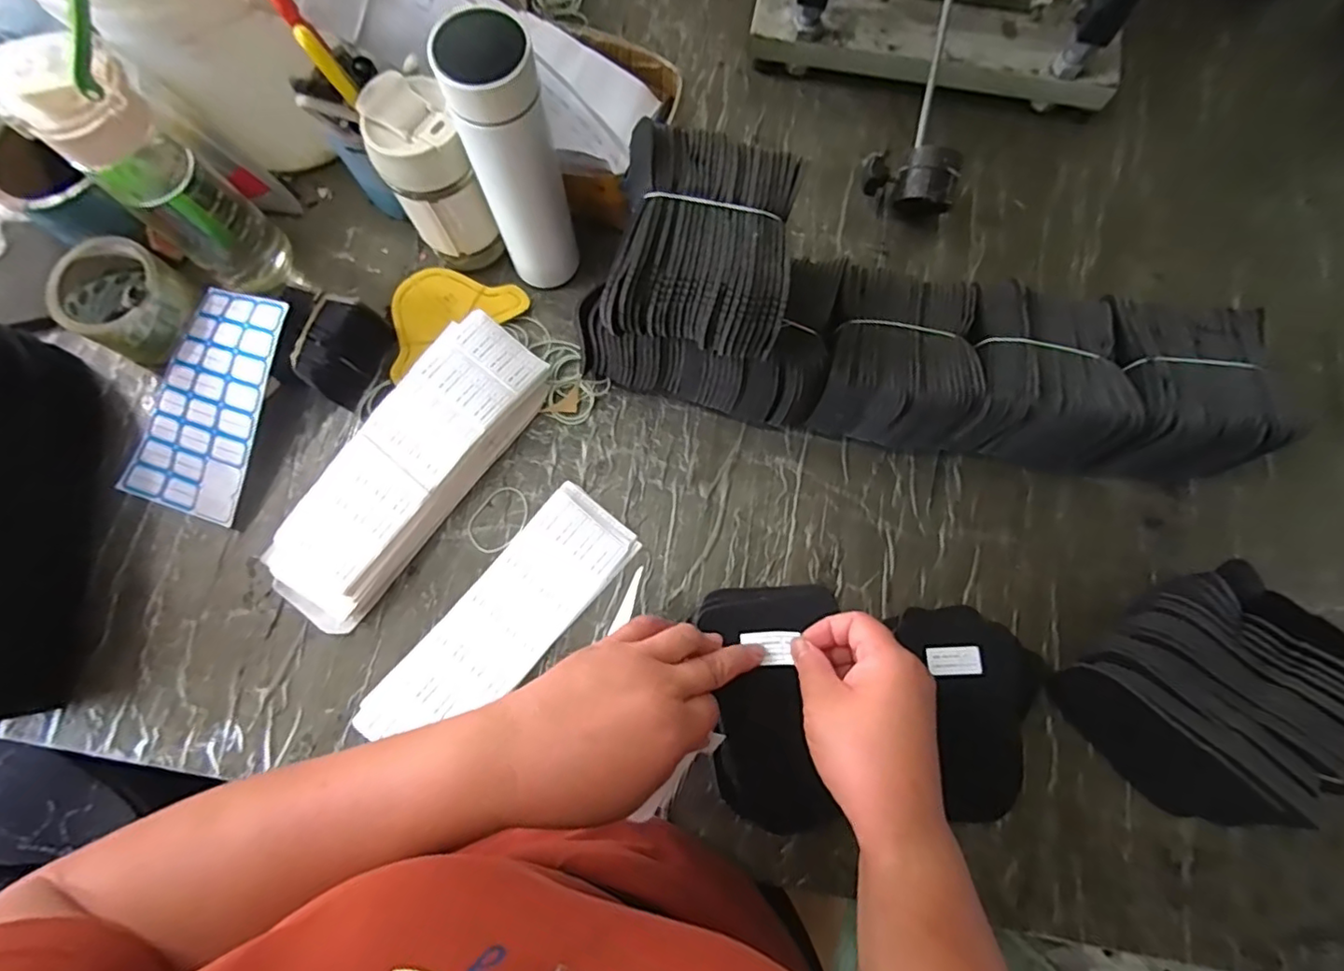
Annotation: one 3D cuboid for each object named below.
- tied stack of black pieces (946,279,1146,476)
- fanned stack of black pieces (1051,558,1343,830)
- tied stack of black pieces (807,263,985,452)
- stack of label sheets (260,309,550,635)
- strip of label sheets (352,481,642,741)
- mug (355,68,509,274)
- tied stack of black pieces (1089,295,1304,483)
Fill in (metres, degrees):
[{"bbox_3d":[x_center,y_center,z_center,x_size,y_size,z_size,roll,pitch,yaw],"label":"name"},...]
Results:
[{"bbox_3d":[0.313,-0.093,0.511,0.129,0.105,0.130,11,78,2],"label":"tied stack of black pieces"},{"bbox_3d":[0.425,0.156,0.446,0.177,0.093,0.160,-41,81,-9],"label":"fanned stack of black pieces"},{"bbox_3d":[0.196,-0.110,0.513,0.124,0.101,0.136,14,78,2],"label":"tied stack of black pieces"},{"bbox_3d":[-0.233,-0.014,0.511,0.095,0.041,0.293,36,80,7],"label":"stack of label sheets"},{"bbox_3d":[-0.145,0.119,0.506,0.088,0.014,0.259,40,80,7],"label":"strip of label sheets"},{"bbox_3d":[-0.201,-0.259,0.509,0.070,0.148,0.077,0,78,-1],"label":"mug"},{"bbox_3d":[0.424,-0.082,0.496,0.128,0.094,0.142,8,78,1],"label":"tied stack of black pieces"}]

